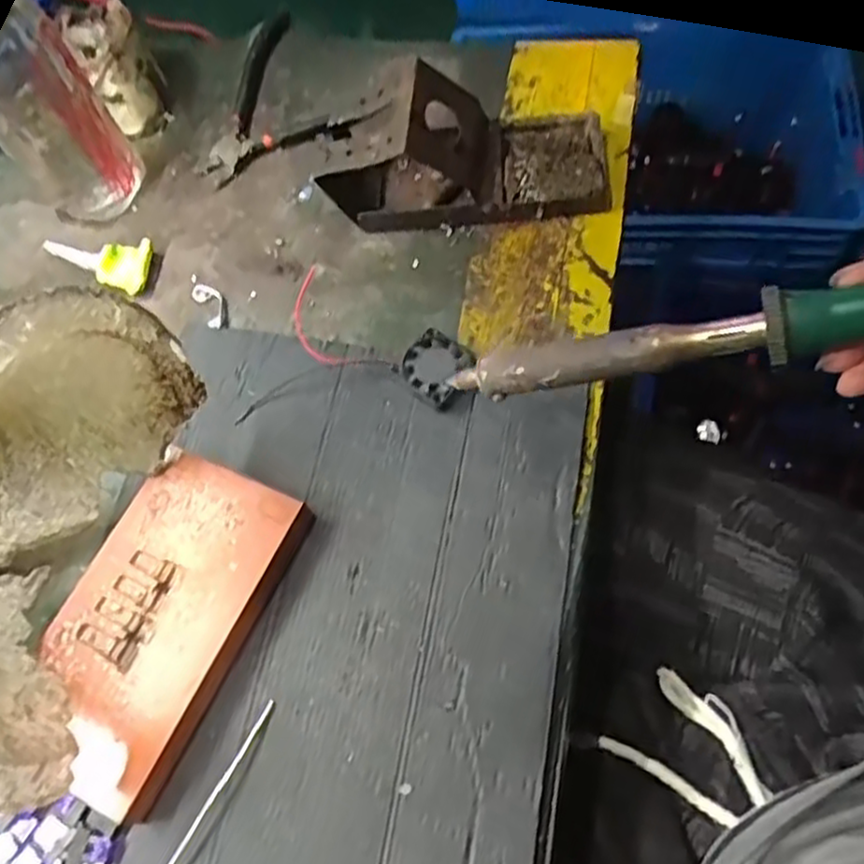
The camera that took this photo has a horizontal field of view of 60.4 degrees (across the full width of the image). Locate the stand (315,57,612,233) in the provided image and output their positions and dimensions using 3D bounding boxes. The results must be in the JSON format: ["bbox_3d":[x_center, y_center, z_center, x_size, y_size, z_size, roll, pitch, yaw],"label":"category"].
[{"bbox_3d":[0.020,-0.179,0.471,0.180,0.088,0.082,-7,65,5],"label":"stand"}]

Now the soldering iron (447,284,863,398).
[{"bbox_3d":[0.126,-0.039,0.286,0.254,0.019,0.020,-8,60,25],"label":"soldering iron"}]

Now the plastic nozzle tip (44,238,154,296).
[{"bbox_3d":[-0.227,-0.117,0.507,0.070,0.019,0.036,6,67,11],"label":"plastic nozzle tip"}]

